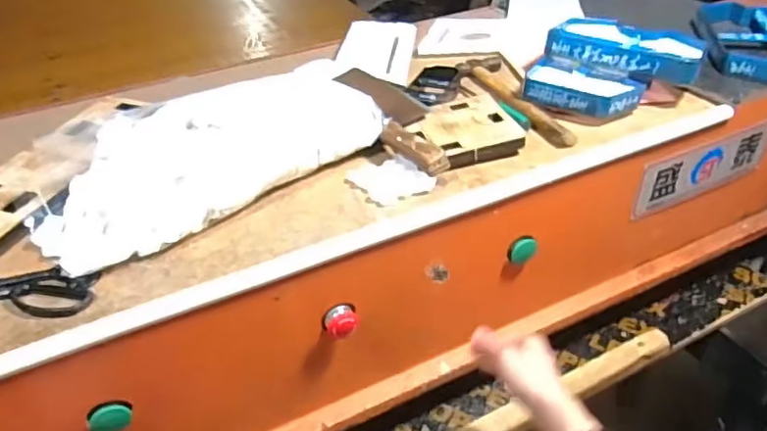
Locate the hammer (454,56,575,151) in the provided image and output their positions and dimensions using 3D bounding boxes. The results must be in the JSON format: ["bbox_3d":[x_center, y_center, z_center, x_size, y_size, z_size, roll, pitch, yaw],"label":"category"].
[{"bbox_3d":[0.183,-0.171,0.849,0.077,0.049,0.265,-7,30,-10],"label":"hammer"}]

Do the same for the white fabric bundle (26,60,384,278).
[{"bbox_3d":[-0.194,-0.068,0.667,0.396,0.111,0.119,-28,37,-18],"label":"white fabric bundle"}]

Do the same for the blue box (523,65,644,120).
[{"bbox_3d":[0.283,-0.178,0.828,0.156,0.044,0.084,11,32,20],"label":"blue box"}]

